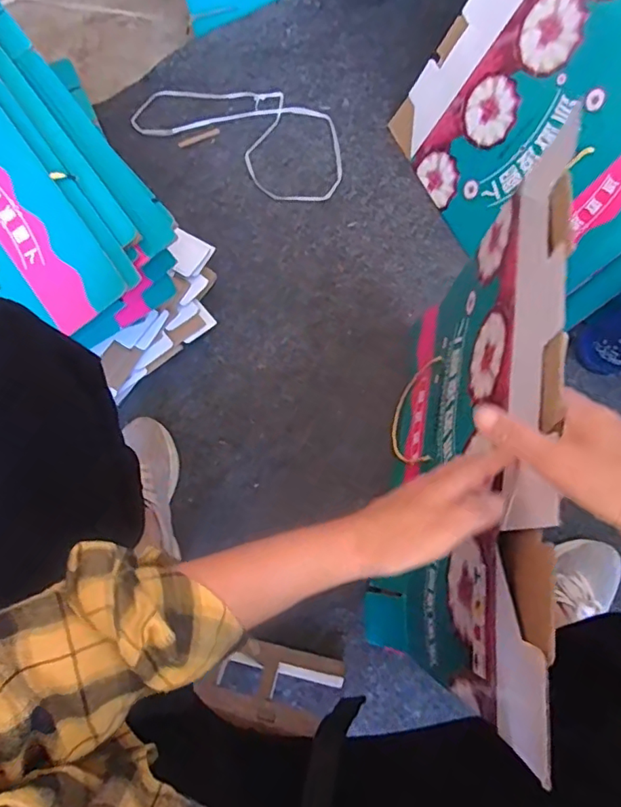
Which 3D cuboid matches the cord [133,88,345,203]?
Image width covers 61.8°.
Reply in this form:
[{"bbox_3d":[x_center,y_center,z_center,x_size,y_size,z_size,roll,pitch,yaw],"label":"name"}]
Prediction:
[{"bbox_3d":[-0.115,-0.494,0.938,0.397,0.009,0.199,30,78,8],"label":"cord"}]

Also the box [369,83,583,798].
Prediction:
[{"bbox_3d":[0.142,0.040,0.546,0.050,0.409,0.459,9,76,3],"label":"box"}]

